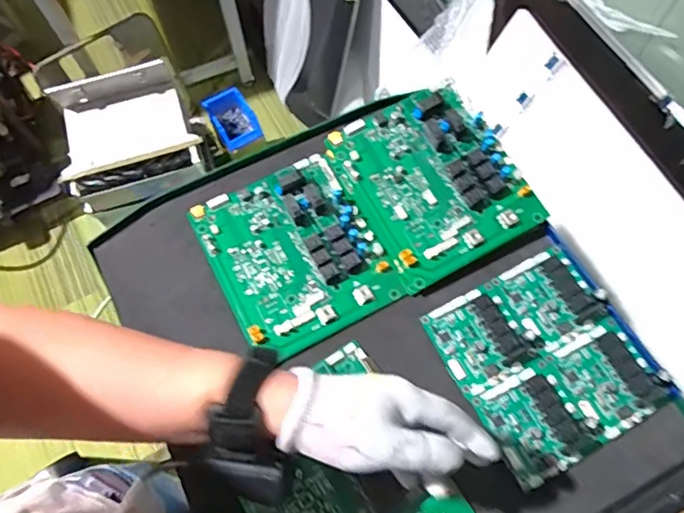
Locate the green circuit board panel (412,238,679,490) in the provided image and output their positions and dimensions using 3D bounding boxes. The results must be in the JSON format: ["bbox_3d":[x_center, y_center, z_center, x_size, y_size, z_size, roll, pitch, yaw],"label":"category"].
[{"bbox_3d":[0.207,0.102,0.515,0.178,0.020,0.187,-26,69,-10],"label":"green circuit board panel"}]

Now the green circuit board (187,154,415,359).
[{"bbox_3d":[-0.052,-0.008,0.558,0.171,0.026,0.203,-27,69,-11],"label":"green circuit board"}]

